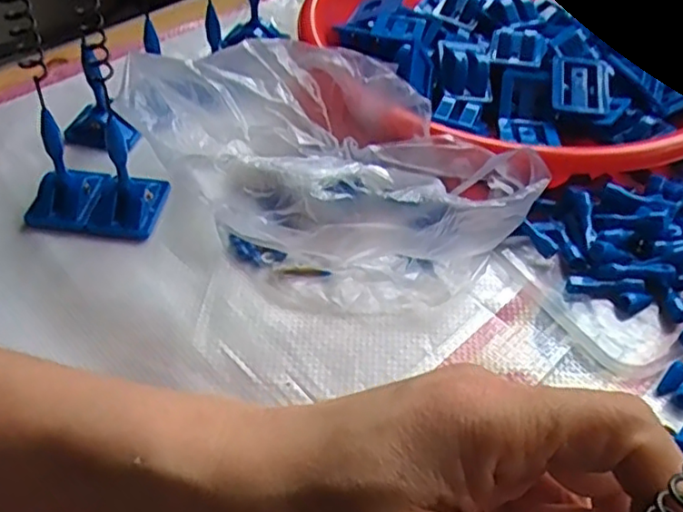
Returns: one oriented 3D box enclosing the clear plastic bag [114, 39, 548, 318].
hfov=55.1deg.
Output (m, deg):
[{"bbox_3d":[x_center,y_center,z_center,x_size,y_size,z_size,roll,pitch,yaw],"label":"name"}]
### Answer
[{"bbox_3d":[-0.014,-0.048,0.343,0.146,0.076,0.201,-24,52,-23],"label":"clear plastic bag"}]

